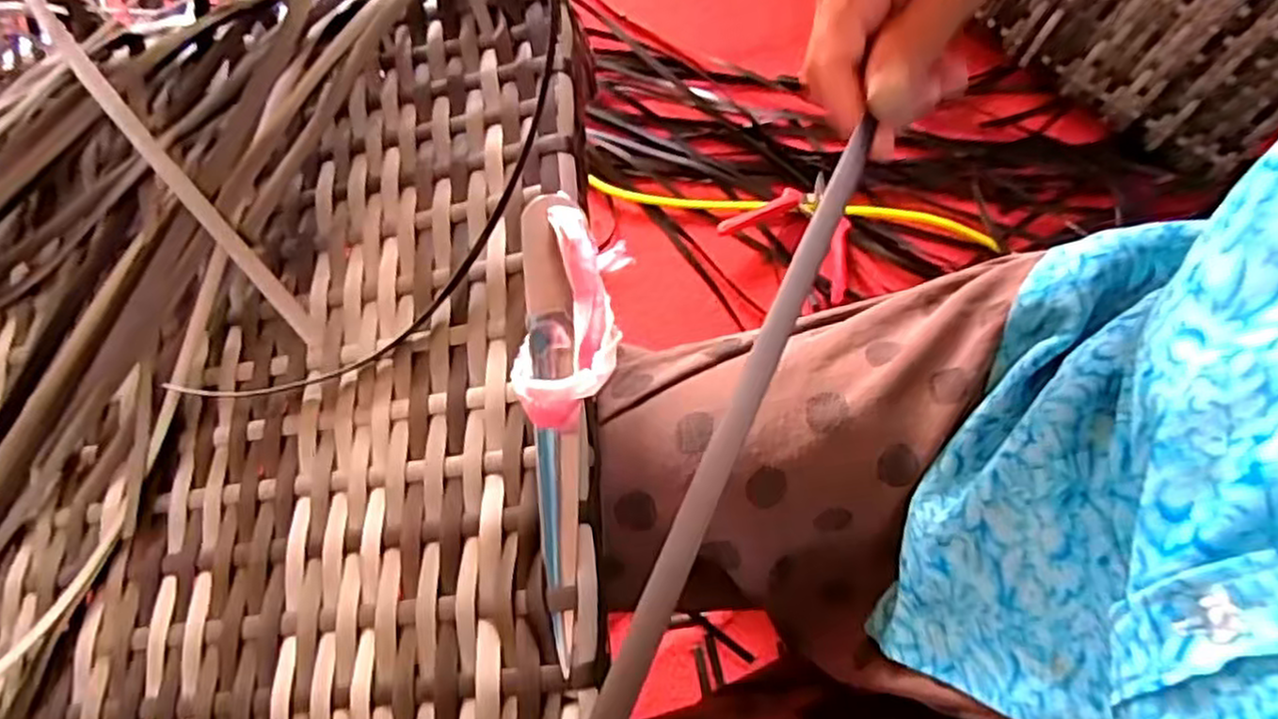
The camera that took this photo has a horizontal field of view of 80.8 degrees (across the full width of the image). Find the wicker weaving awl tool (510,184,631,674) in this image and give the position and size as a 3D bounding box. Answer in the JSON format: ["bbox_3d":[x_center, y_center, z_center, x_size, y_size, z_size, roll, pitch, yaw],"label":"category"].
[{"bbox_3d":[-0.027,0.021,0.294,0.040,0.034,0.173,0,87,1],"label":"wicker weaving awl tool"}]

